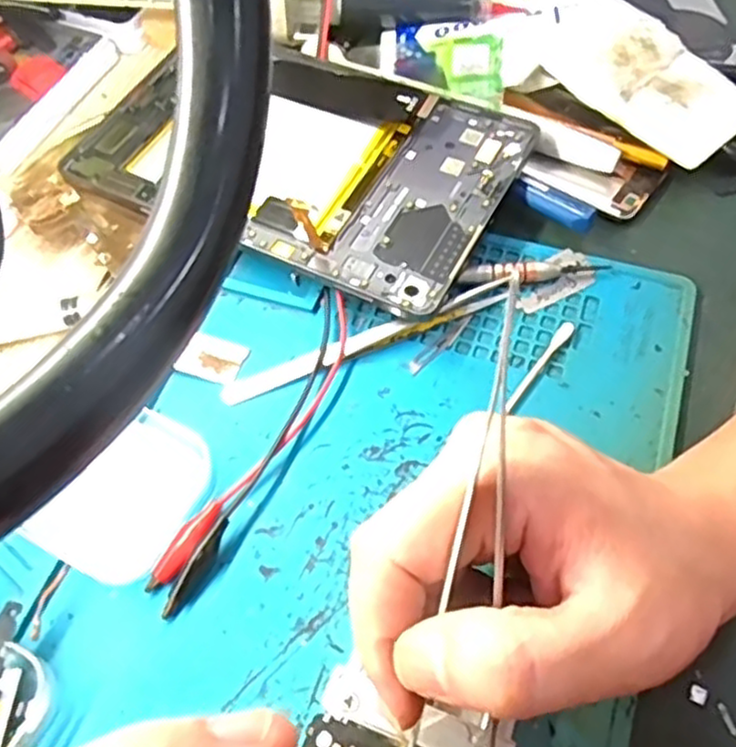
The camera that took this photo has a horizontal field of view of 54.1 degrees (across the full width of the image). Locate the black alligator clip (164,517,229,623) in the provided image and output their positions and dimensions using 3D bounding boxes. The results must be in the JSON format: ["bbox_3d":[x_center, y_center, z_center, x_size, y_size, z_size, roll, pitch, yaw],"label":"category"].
[{"bbox_3d":[-0.063,0.071,0.264,0.007,0.009,0.039,25,64,16],"label":"black alligator clip"}]

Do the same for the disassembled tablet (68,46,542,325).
[{"bbox_3d":[-0.035,-0.111,0.354,0.204,0.011,0.128,24,65,15],"label":"disassembled tablet"}]

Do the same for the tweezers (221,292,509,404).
[{"bbox_3d":[0.000,-0.013,0.312,0.129,0.005,0.011,-19,61,-8],"label":"tweezers"}]

